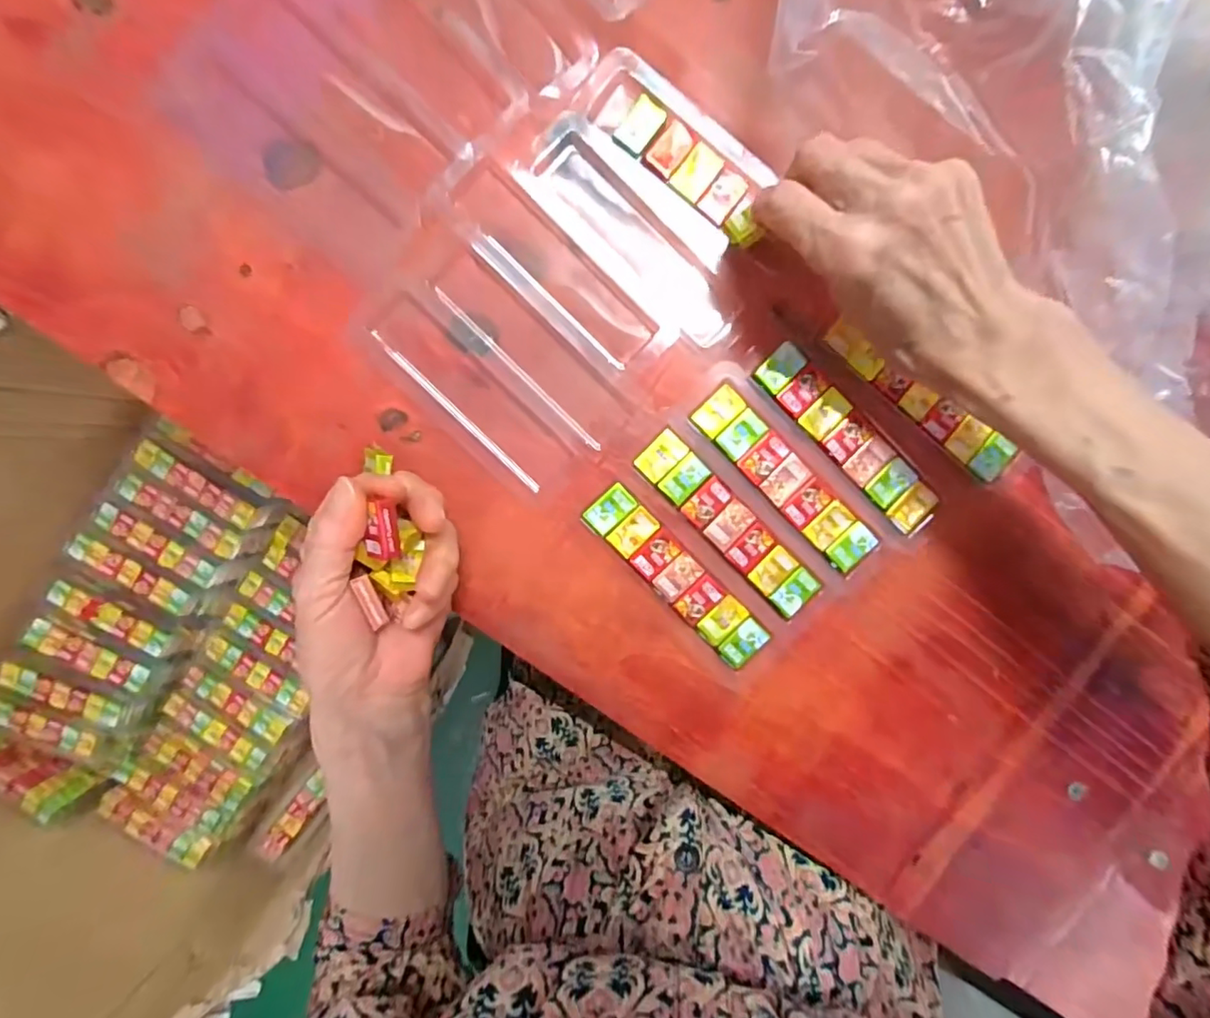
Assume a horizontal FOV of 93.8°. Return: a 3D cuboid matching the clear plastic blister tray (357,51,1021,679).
[{"bbox_3d":[0.045,-0.060,0.296,0.284,0.008,0.195,45,93,-4],"label":"clear plastic blister tray"}]

